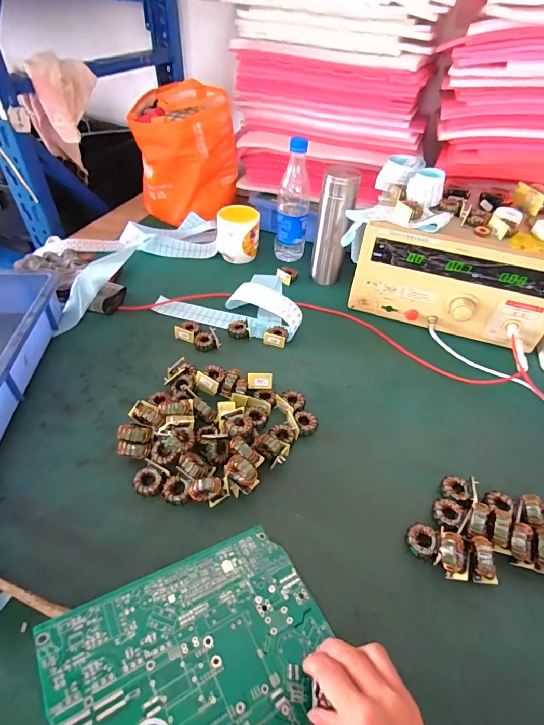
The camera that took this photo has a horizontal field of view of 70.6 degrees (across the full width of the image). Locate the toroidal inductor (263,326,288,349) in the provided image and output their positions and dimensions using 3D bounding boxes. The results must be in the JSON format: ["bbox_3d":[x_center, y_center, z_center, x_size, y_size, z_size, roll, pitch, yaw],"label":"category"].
[{"bbox_3d":[0.007,-0.045,0.645,0.037,0.017,0.037,12,46,7],"label":"toroidal inductor"}]

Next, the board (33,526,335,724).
[{"bbox_3d":[-0.050,0.250,0.313,0.219,0.004,0.174,-9,45,-36],"label":"board"}]

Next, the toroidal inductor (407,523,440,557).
[{"bbox_3d":[0.164,0.196,0.422,0.031,0.017,0.031,2,46,-2],"label":"toroidal inductor"}]

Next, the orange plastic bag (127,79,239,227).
[{"bbox_3d":[-0.188,-0.467,0.872,0.210,0.222,0.216,-3,46,-7],"label":"orange plastic bag"}]

